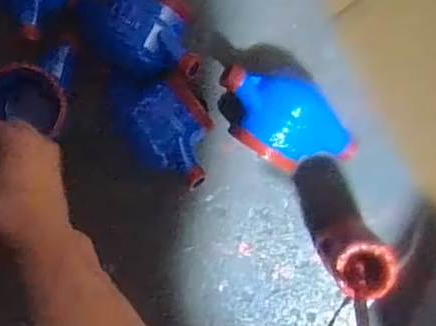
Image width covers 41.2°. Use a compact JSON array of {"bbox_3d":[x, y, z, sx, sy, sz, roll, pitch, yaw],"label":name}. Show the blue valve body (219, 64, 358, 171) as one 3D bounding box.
[{"bbox_3d":[0.070,-0.042,0.585,0.149,0.075,0.083,31,92,0],"label":"blue valve body"}]

